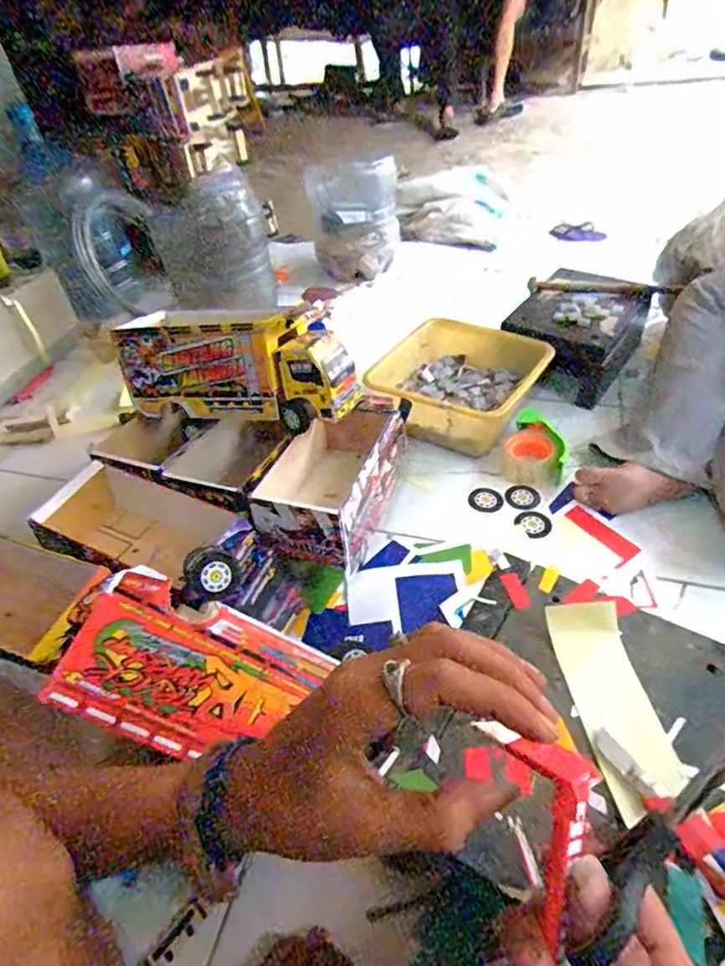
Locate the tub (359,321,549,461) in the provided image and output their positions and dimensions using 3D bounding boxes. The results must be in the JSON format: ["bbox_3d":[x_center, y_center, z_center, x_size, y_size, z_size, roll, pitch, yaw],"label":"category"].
[{"bbox_3d":[0.184,-0.180,1.055,0.287,0.131,0.264,21,51,26],"label":"tub"}]

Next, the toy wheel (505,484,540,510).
[{"bbox_3d":[0.267,0.022,0.913,0.054,0.004,0.053,-4,45,4],"label":"toy wheel"}]

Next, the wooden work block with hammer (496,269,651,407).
[{"bbox_3d":[0.431,-0.302,1.109,0.222,0.146,0.274,25,53,28],"label":"wooden work block with hammer"}]

